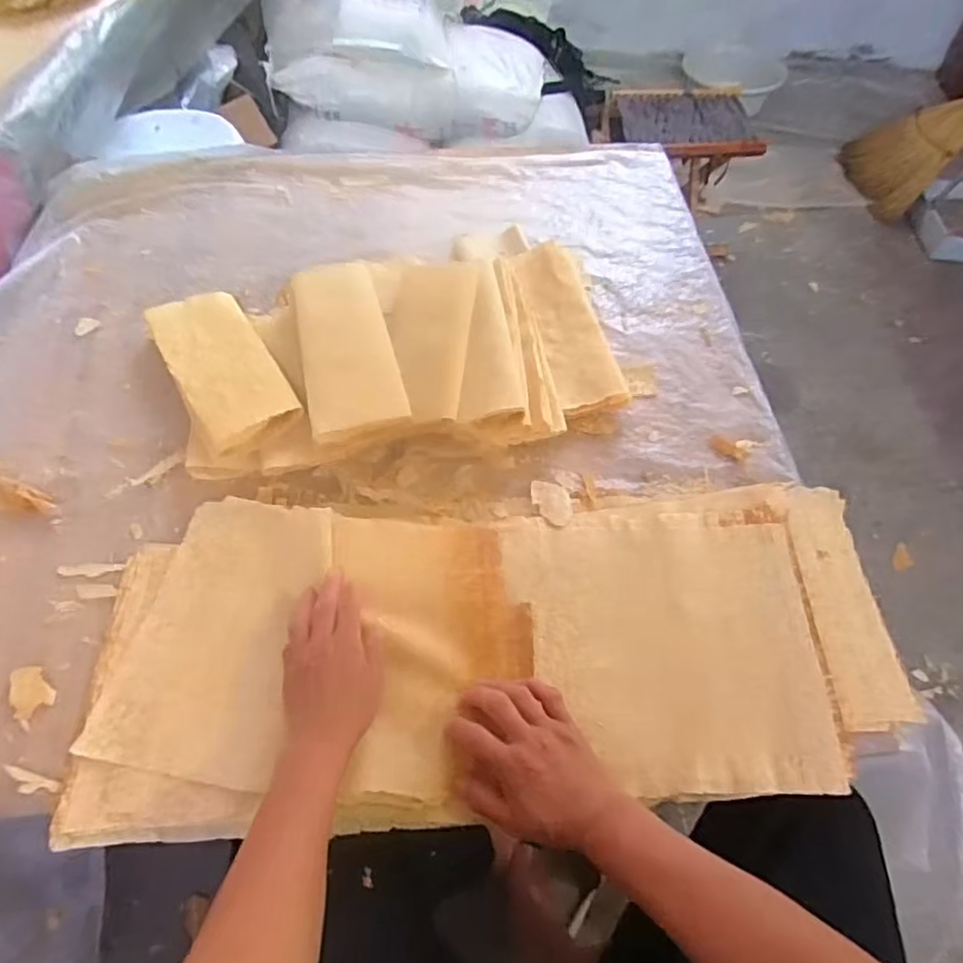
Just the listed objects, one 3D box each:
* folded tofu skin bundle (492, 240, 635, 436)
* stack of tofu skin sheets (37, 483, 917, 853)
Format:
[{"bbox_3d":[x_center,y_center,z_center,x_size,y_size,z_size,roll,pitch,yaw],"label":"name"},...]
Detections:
[{"bbox_3d":[0.097,-0.182,0.825,0.127,0.070,0.284,-6,57,-4],"label":"folded tofu skin bundle"},{"bbox_3d":[0.025,0.150,0.625,0.764,0.038,0.301,-2,58,-3],"label":"stack of tofu skin sheets"}]

